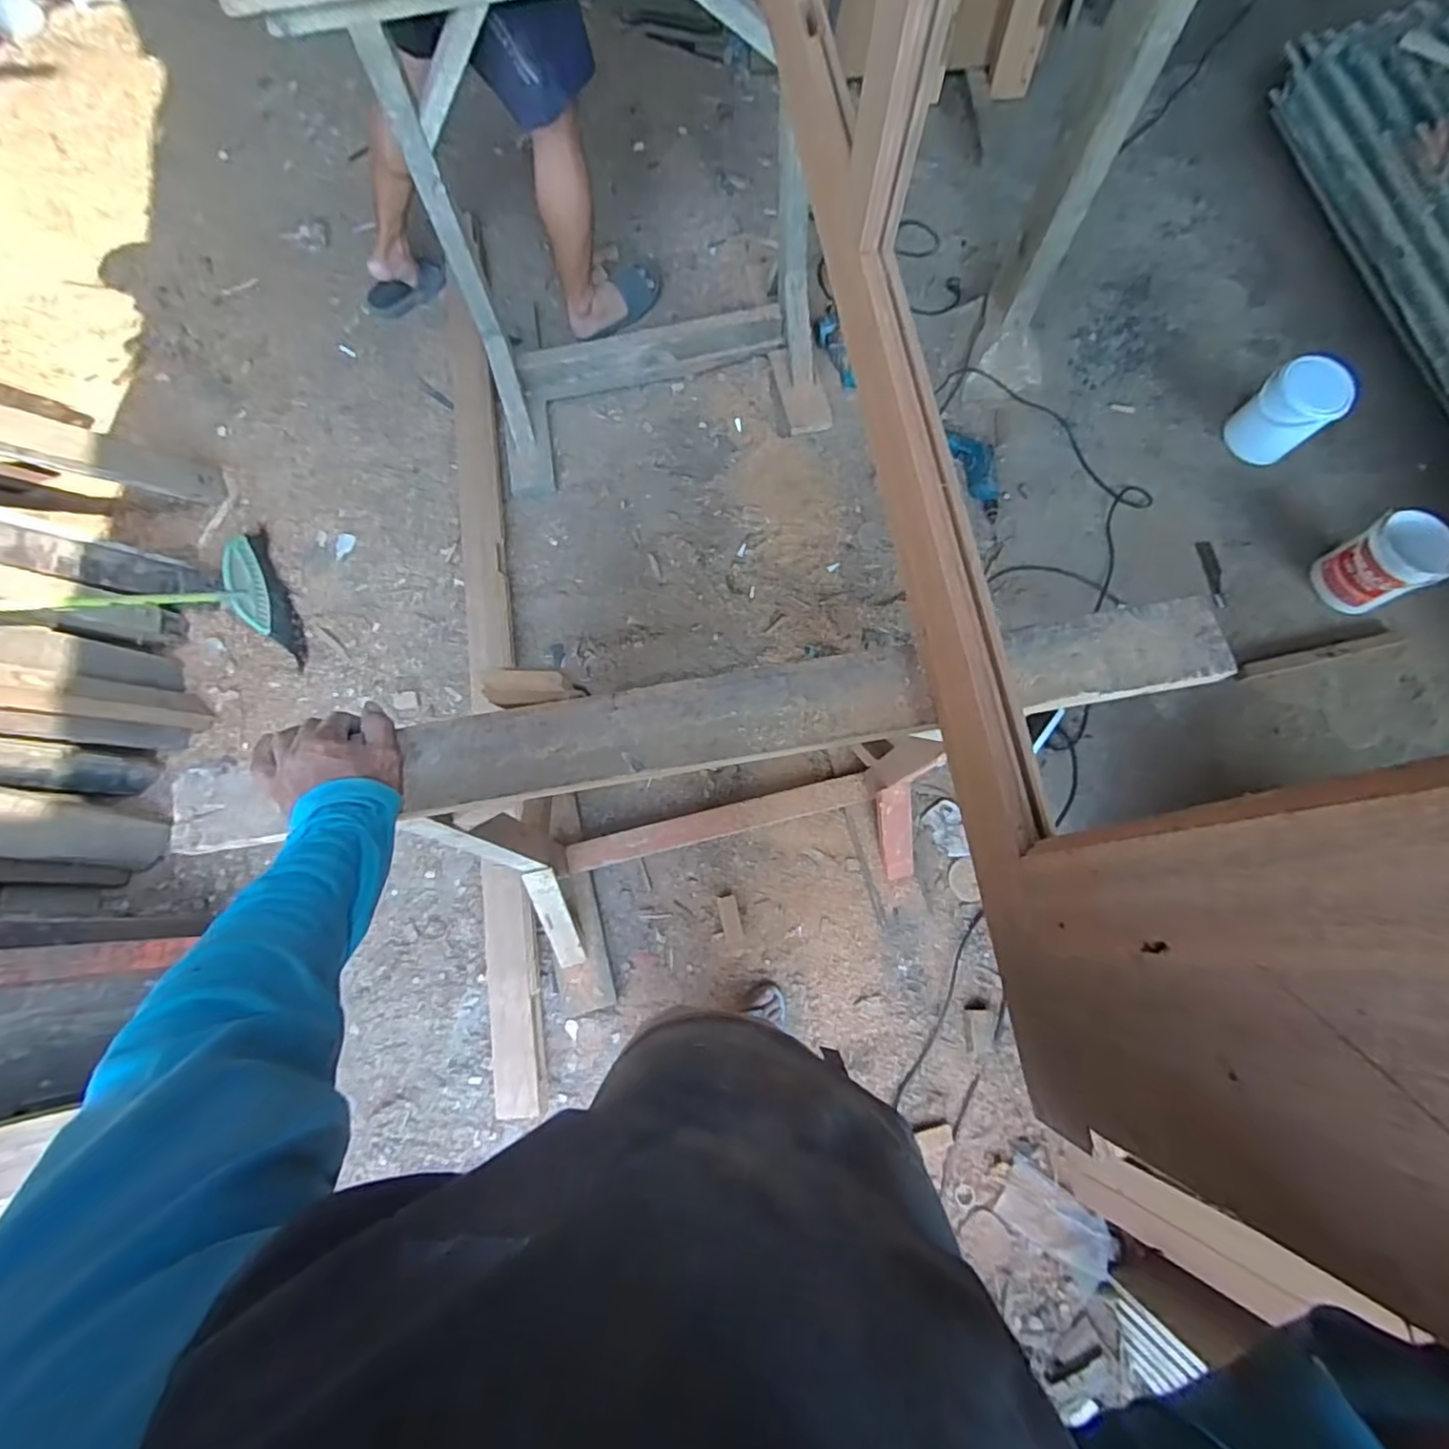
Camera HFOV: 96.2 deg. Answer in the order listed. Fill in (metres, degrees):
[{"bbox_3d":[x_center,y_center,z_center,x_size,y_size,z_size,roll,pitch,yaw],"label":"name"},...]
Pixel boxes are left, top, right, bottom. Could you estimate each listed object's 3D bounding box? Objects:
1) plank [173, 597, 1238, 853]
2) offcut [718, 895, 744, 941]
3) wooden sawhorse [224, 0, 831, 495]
[{"bbox_3d":[-0.002,-0.004,0.637,1.009,0.030,0.089,-10,74,-3],"label":"plank"},{"bbox_3d":[0.014,0.420,1.406,0.040,0.008,0.093,-11,74,-4],"label":"offcut"},{"bbox_3d":[-0.237,-0.984,1.336,0.946,0.853,0.463,-16,75,-6],"label":"wooden sawhorse"}]

